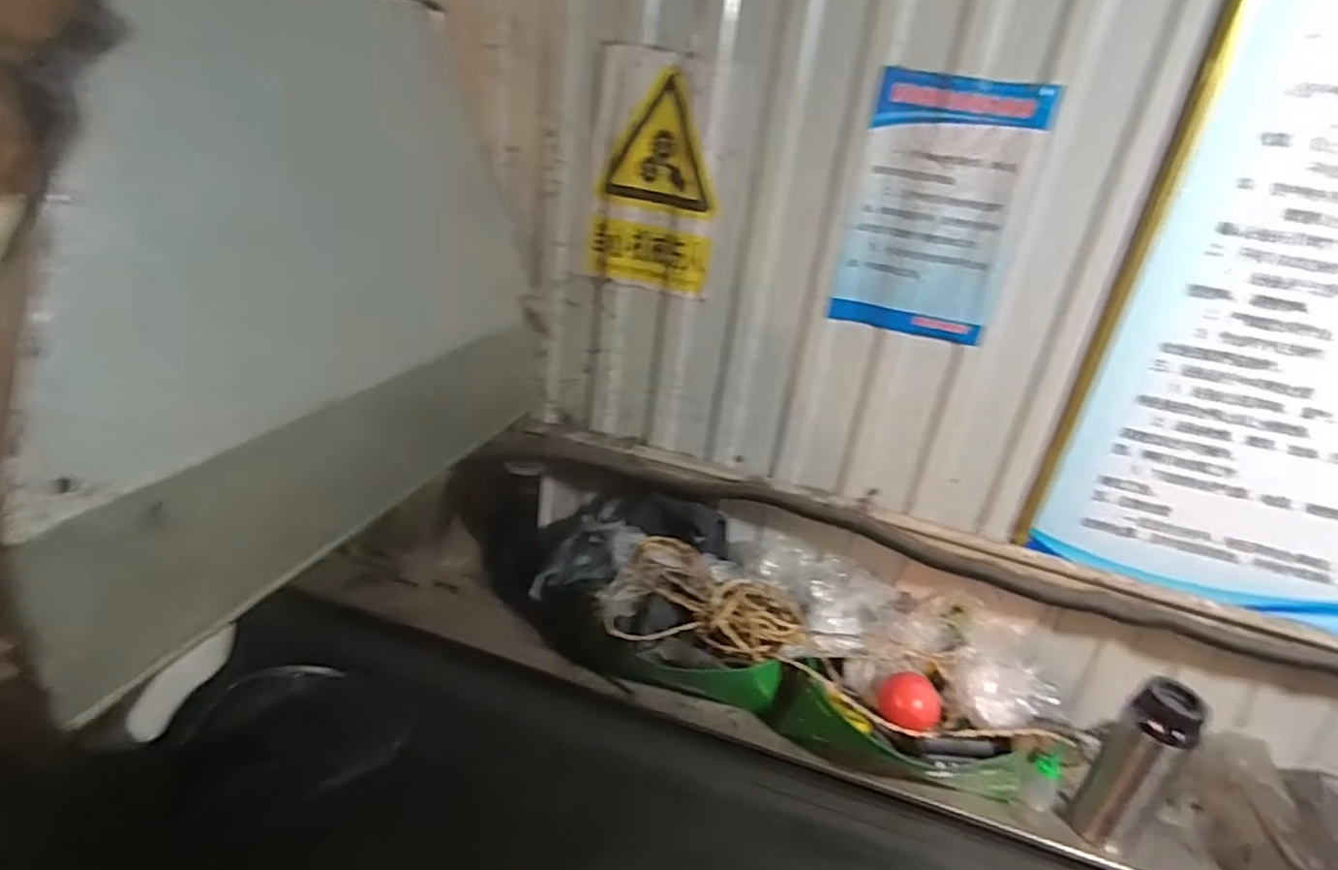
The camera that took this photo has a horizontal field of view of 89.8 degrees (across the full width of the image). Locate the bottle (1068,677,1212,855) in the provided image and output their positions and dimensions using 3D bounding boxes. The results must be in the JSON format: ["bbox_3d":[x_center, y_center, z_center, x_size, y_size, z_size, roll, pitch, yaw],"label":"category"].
[{"bbox_3d":[0.600,0.429,0.868,0.069,0.237,0.080,-17,35,-41],"label":"bottle"}]

